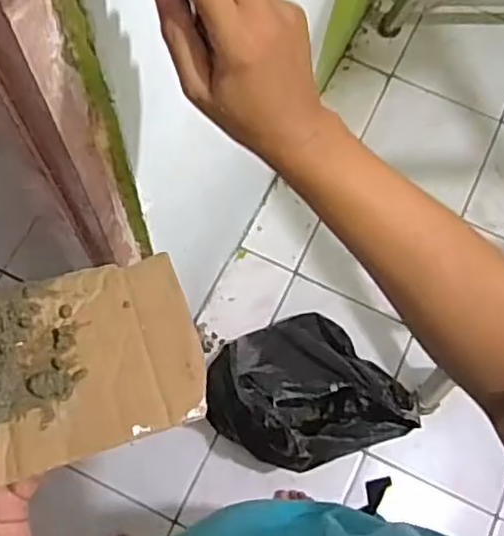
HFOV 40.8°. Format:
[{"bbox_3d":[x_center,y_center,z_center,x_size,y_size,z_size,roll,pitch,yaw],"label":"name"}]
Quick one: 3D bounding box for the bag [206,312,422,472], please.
[{"bbox_3d":[0.091,0.230,1.328,0.355,0.264,0.304,-18,73,-8],"label":"bag"}]

